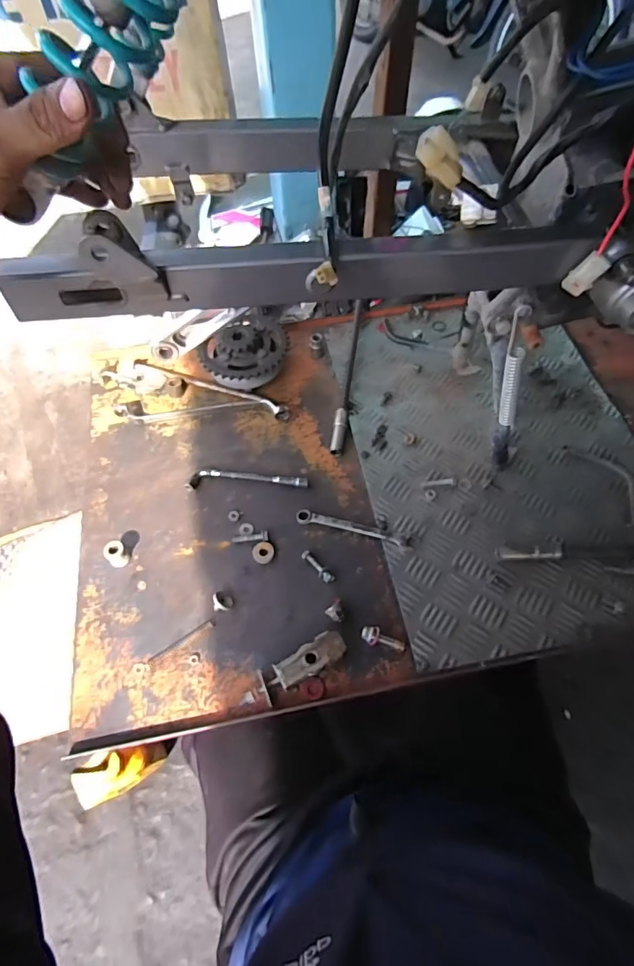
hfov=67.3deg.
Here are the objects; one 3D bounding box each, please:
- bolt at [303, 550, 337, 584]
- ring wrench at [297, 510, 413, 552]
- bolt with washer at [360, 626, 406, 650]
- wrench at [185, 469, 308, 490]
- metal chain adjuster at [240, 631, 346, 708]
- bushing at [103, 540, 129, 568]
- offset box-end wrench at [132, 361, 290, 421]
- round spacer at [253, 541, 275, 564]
[{"bbox_3d":[0.001,0.106,0.602,0.016,0.013,0.056,-38,66,-18],"label":"bolt"},{"bbox_3d":[0.049,0.060,0.627,0.152,0.008,0.021,14,61,10],"label":"ring wrench"},{"bbox_3d":[0.076,0.183,0.554,0.050,0.021,0.019,17,62,11],"label":"bolt with washer"},{"bbox_3d":[-0.097,-0.006,0.669,0.168,0.014,0.029,0,60,1],"label":"wrench"},{"bbox_3d":[-0.024,0.211,0.536,0.122,0.024,0.034,-30,63,-15],"label":"metal chain adjuster"},{"bbox_3d":[-0.256,0.091,0.610,0.030,0.026,0.025,39,68,21],"label":"bushing"},{"bbox_3d":[-0.168,-0.153,0.751,0.268,0.027,0.027,20,62,13],"label":"offset box-end wrench"},{"bbox_3d":[-0.069,0.090,0.616,0.027,0.006,0.028,-1,60,1],"label":"round spacer"}]

